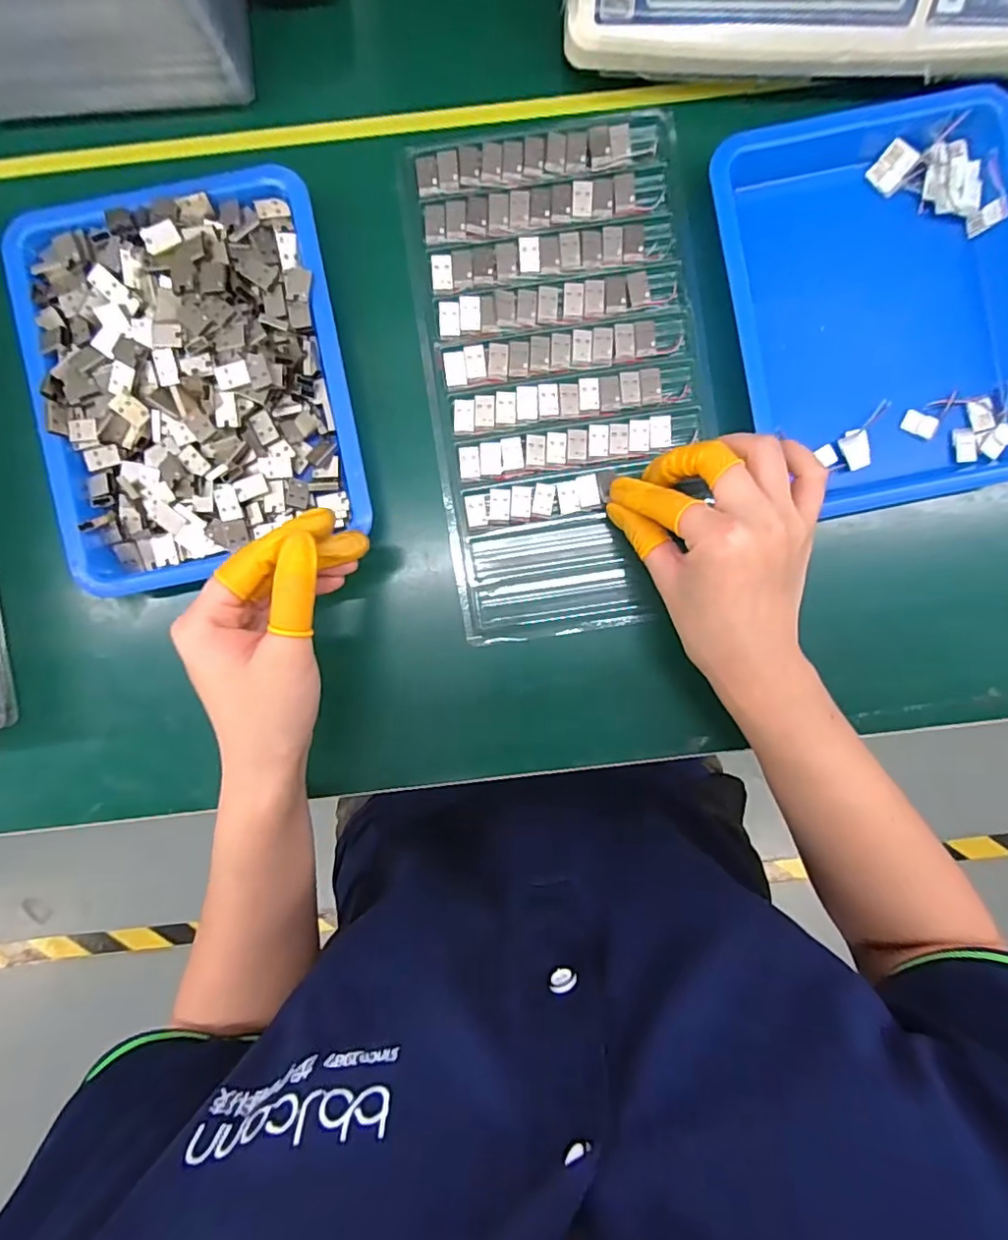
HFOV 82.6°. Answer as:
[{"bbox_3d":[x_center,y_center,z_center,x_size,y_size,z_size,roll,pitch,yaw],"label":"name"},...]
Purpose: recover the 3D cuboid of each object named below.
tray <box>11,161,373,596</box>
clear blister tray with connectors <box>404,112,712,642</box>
[{"bbox_3d":[-0.177,-0.134,0.327,0.172,0.032,0.218,-10,94,1],"label":"tray"},{"bbox_3d":[0.037,-0.140,0.340,0.156,0.010,0.289,-6,94,1],"label":"clear blister tray with connectors"}]

